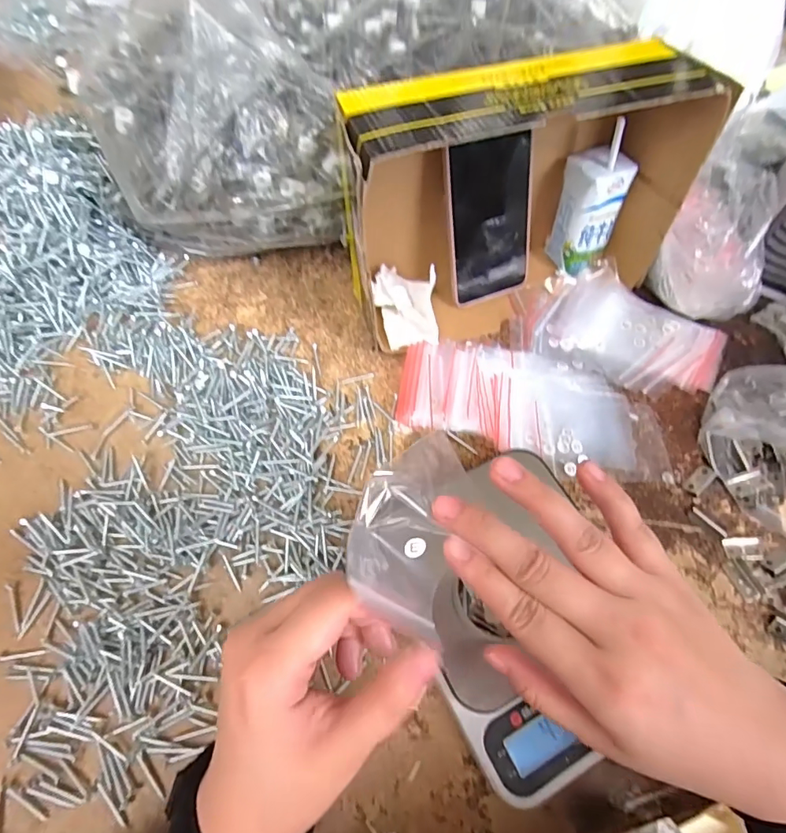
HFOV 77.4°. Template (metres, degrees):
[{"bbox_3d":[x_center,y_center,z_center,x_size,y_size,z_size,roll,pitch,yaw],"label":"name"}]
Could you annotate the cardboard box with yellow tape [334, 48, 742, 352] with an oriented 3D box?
[{"bbox_3d":[0.097,-0.173,0.411,0.273,0.187,0.104,-18,65,-10],"label":"cardboard box with yellow tape"}]

